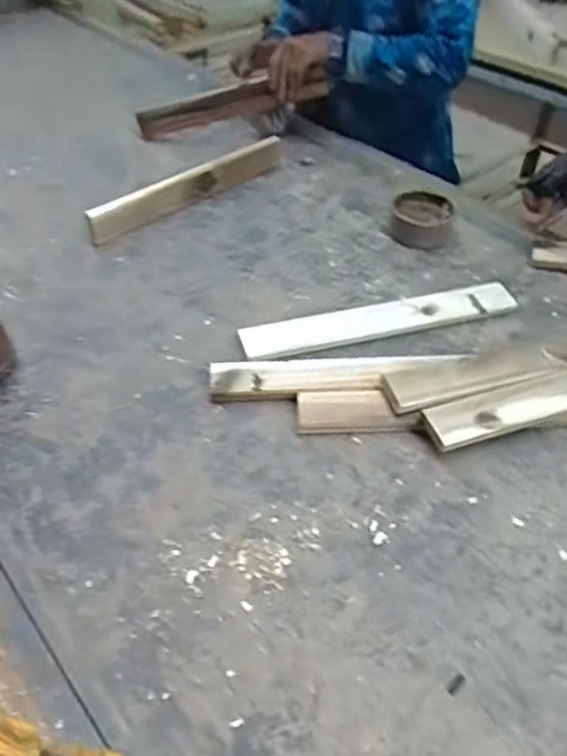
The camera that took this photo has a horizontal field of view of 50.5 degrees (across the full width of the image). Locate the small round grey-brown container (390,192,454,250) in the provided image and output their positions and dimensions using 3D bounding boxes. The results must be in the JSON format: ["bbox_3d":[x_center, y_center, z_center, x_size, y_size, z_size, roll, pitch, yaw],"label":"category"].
[{"bbox_3d":[0.203,-0.238,0.881,0.092,0.048,0.092,6,47,2],"label":"small round grey-brown container"}]

